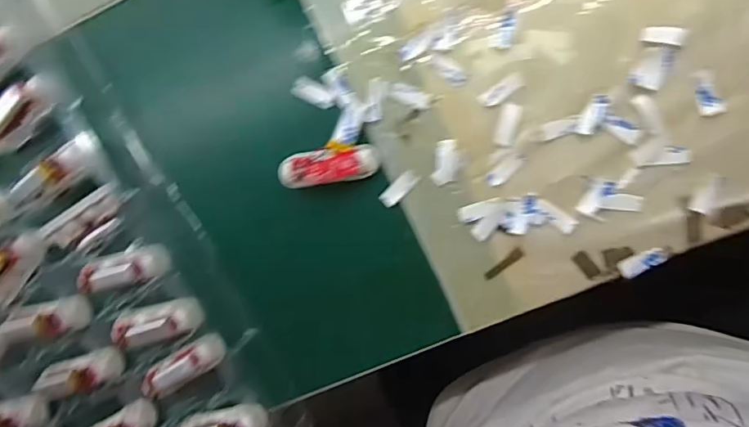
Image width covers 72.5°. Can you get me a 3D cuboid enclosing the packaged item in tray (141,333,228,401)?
[{"bbox_3d":[-0.130,0.104,0.346,0.058,0.019,0.022,-32,93,-10],"label":"packaged item in tray"}]

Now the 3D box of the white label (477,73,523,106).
[{"bbox_3d":[0.079,-0.077,0.321,0.029,0.004,0.010,-34,90,8],"label":"white label"}]

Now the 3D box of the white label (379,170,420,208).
[{"bbox_3d":[0.016,-0.016,0.335,0.011,0.004,0.029,45,98,2],"label":"white label"}]

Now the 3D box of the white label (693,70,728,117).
[{"bbox_3d":[0.201,-0.073,0.307,0.014,0.004,0.028,-20,92,8],"label":"white label"}]

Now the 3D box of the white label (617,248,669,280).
[{"bbox_3d":[0.169,0.031,0.320,0.031,0.005,0.010,-26,91,8],"label":"white label"}]

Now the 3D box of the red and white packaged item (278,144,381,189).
[{"bbox_3d":[-0.030,-0.031,0.332,0.063,0.018,0.022,-8,93,7],"label":"red and white packaged item"}]

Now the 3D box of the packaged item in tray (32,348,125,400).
[{"bbox_3d":[-0.208,0.113,0.358,0.058,0.022,0.024,-21,92,8],"label":"packaged item in tray"}]

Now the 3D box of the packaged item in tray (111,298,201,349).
[{"bbox_3d":[-0.151,0.075,0.347,0.061,0.019,0.022,-13,93,7],"label":"packaged item in tray"}]

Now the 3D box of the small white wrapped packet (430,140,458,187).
[{"bbox_3d":[0.046,-0.033,0.330,0.015,0.004,0.029,13,96,5],"label":"small white wrapped packet"}]

